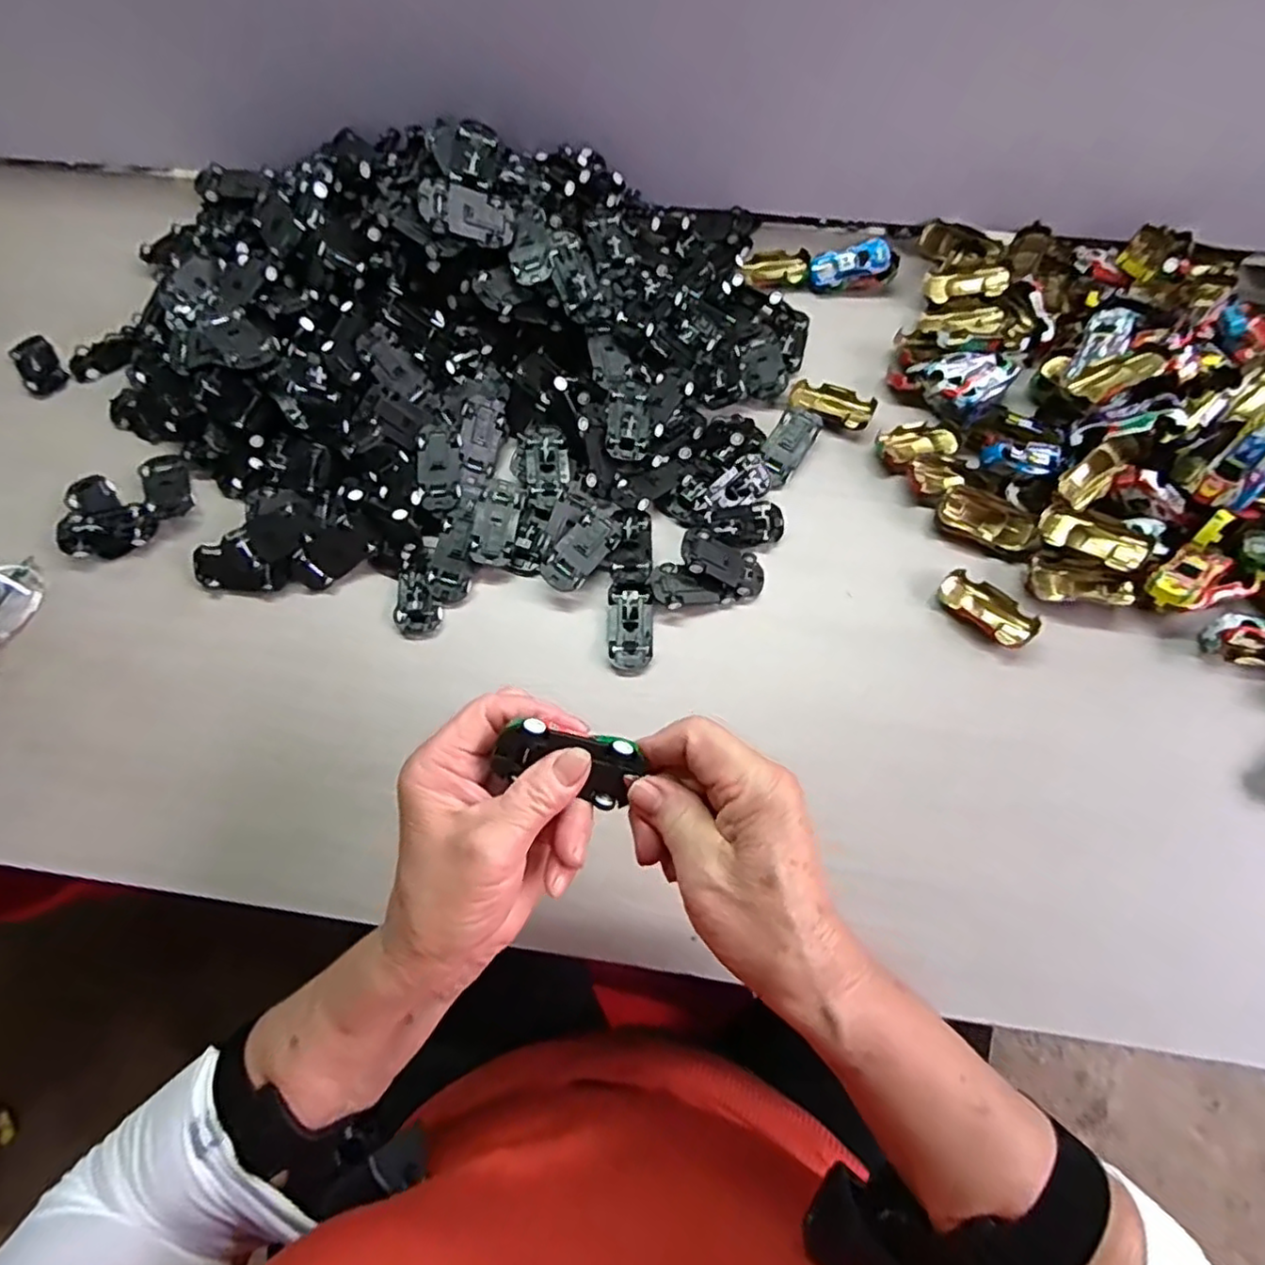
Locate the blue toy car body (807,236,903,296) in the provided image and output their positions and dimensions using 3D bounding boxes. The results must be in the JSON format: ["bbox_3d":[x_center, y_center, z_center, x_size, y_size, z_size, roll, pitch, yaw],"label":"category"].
[{"bbox_3d":[0.182,-0.302,0.546,0.069,0.026,0.028,-4,69,0],"label":"blue toy car body"}]

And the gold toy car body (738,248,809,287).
[{"bbox_3d":[0.120,-0.308,0.556,0.053,0.014,0.027,2,69,3],"label":"gold toy car body"}]

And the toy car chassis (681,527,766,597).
[{"bbox_3d":[0.062,-0.048,0.453,0.065,0.012,0.034,23,72,-19],"label":"toy car chassis"}]

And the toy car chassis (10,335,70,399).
[{"bbox_3d":[-0.484,-0.219,0.540,0.032,0.011,0.061,-33,72,-10],"label":"toy car chassis"}]

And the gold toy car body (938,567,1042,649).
[{"bbox_3d":[0.237,-0.018,0.438,0.063,0.017,0.032,36,74,14],"label":"gold toy car body"}]

